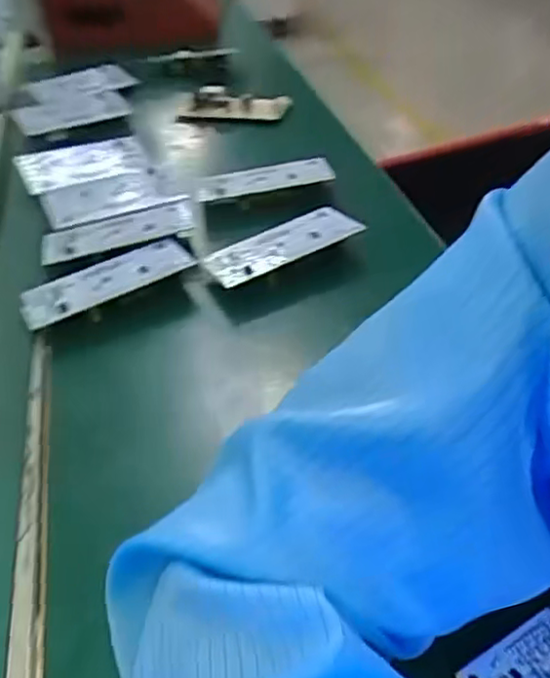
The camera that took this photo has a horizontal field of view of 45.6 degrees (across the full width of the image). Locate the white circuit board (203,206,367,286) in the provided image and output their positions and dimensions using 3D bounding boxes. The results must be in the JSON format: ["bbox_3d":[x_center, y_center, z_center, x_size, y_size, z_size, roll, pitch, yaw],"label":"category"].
[{"bbox_3d":[0.005,-0.071,0.488,0.116,0.005,0.052,-26,40,-18],"label":"white circuit board"}]

